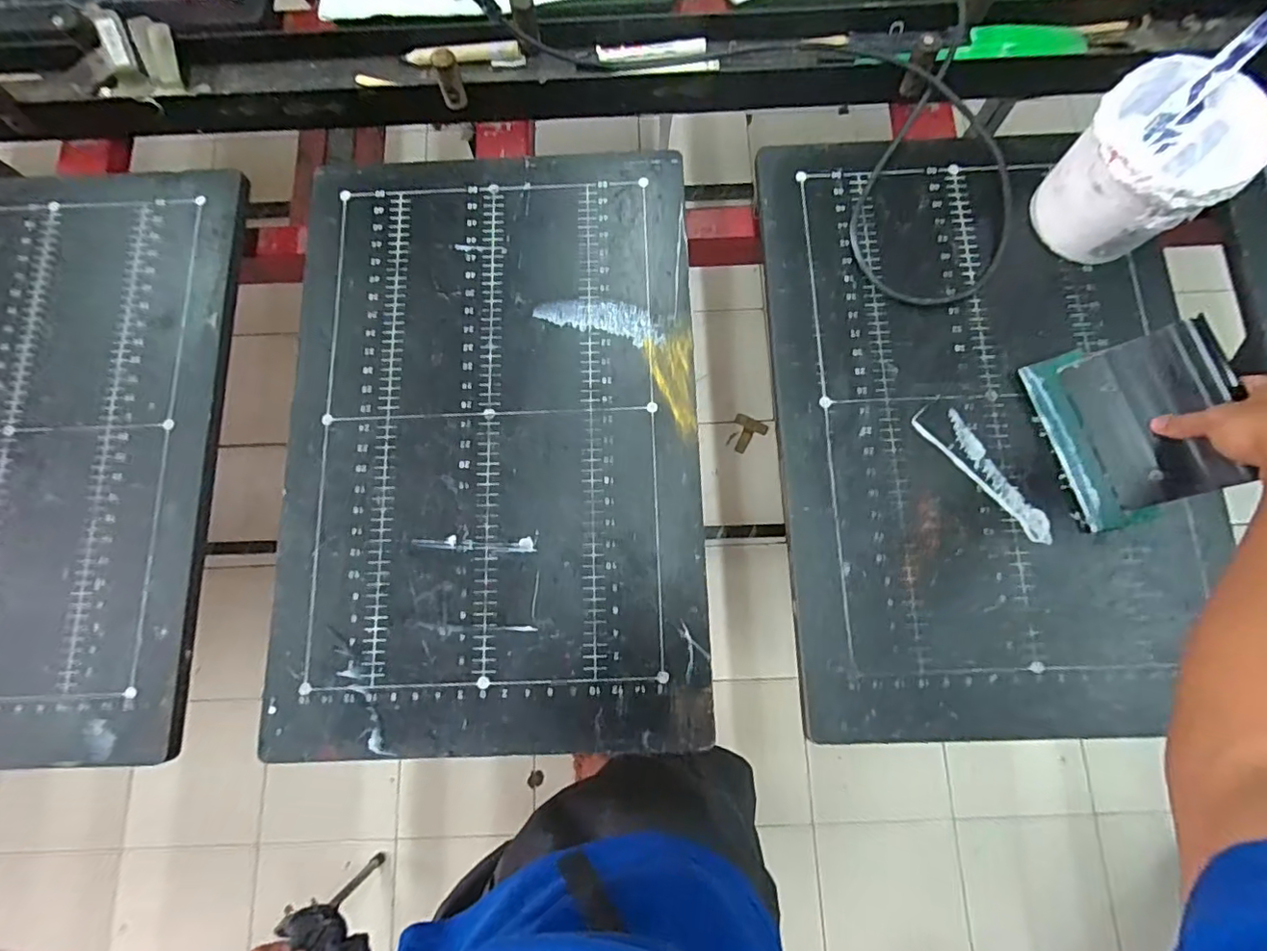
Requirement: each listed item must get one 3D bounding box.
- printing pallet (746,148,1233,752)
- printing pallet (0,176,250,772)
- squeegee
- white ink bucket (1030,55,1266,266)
[{"bbox_3d":[0.331,-0.064,0.539,0.376,0.018,0.576,-1,78,1],"label":"printing pallet"},{"bbox_3d":[-0.608,-0.028,0.552,0.406,0.027,0.585,-1,78,1],"label":"printing pallet"},{"bbox_3d":[0.449,-0.043,0.498,0.135,0.027,0.159,-20,77,32],"label":"squeegee"},{"bbox_3d":[0.456,-0.271,0.517,0.124,0.122,0.121,0,78,1],"label":"white ink bucket"}]

